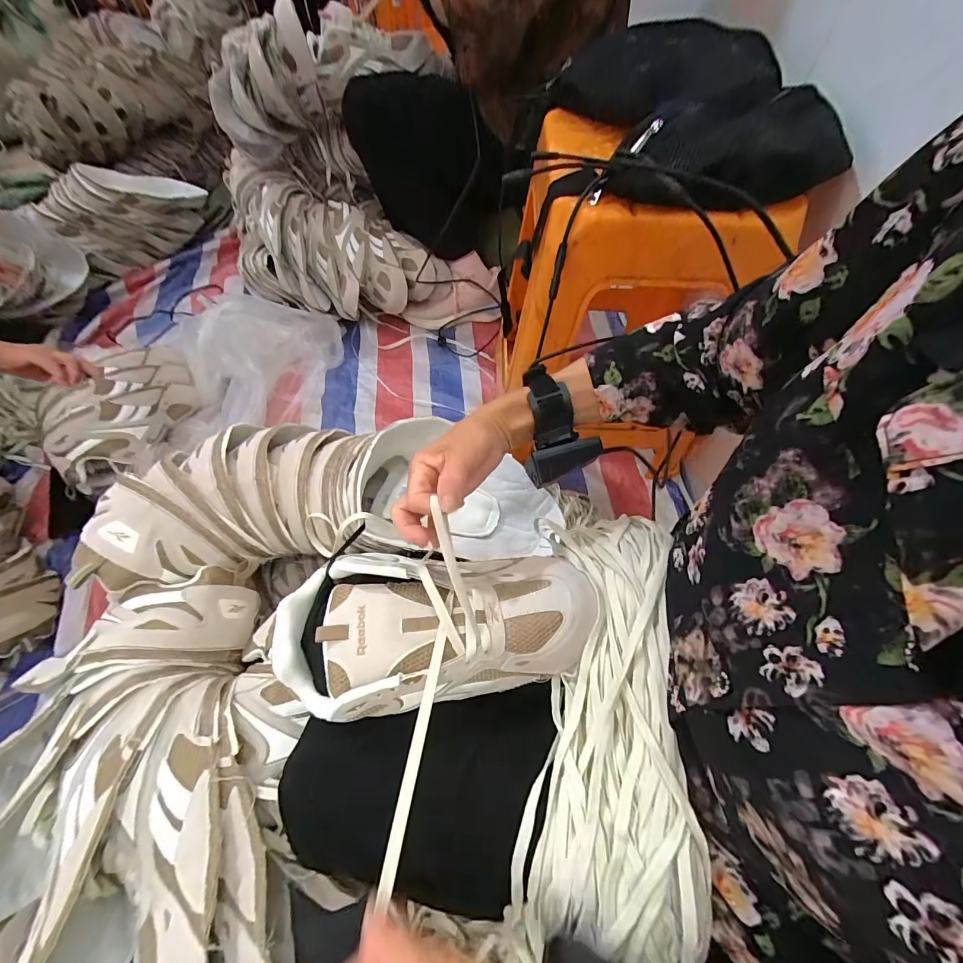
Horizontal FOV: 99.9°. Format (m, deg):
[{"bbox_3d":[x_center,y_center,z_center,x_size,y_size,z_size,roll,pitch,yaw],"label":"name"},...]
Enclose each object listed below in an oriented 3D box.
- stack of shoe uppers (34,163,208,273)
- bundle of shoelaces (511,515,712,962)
[{"bbox_3d":[-0.847,-0.648,0.990,0.318,0.192,0.138,-24,64,-14],"label":"stack of shoe uppers"},{"bbox_3d":[0.096,0.172,0.323,0.124,0.073,0.340,5,61,1],"label":"bundle of shoelaces"}]

